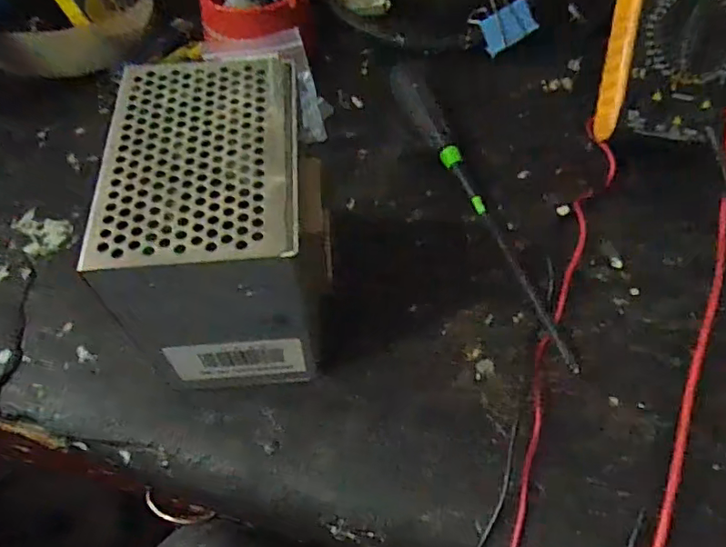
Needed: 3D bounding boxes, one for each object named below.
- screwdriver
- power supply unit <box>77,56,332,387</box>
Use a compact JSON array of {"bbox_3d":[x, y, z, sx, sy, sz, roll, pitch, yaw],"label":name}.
[{"bbox_3d":[0.069,-0.048,0.329,0.018,0.025,0.229,-18,57,-10],"label":"screwdriver"},{"bbox_3d":[-0.057,-0.010,0.255,0.085,0.111,0.124,-4,55,-1],"label":"power supply unit"}]

